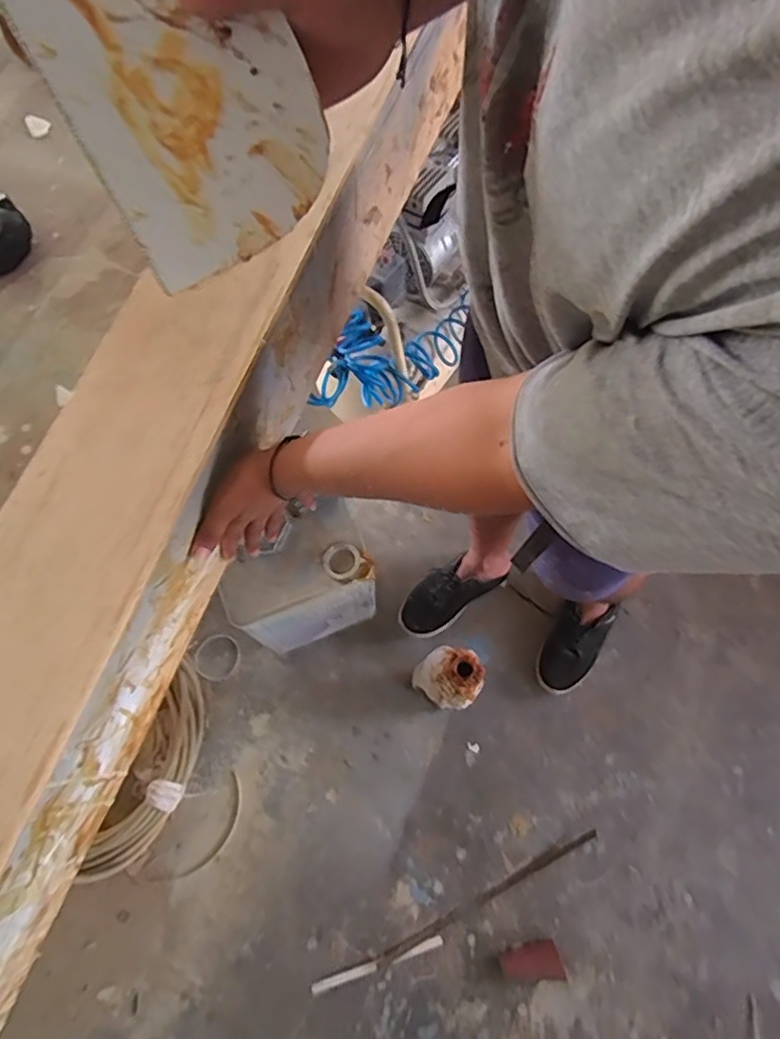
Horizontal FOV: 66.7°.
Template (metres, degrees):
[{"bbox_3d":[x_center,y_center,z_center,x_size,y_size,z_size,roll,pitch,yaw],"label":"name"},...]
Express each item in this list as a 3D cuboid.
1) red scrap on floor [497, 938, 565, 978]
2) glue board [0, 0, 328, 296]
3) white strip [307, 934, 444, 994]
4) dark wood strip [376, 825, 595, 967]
[{"bbox_3d":[0.248,0.780,1.039,0.106,0.006,0.061,-12,71,-4],"label":"red scrap on floor"},{"bbox_3d":[-0.100,-0.209,0.298,0.114,0.011,0.144,-29,112,-5],"label":"glue board"},{"bbox_3d":[-0.022,0.782,1.041,0.239,0.005,0.019,-17,71,-6],"label":"white strip"},{"bbox_3d":[0.177,0.682,1.075,0.445,0.009,0.018,-26,73,-9],"label":"dark wood strip"}]

